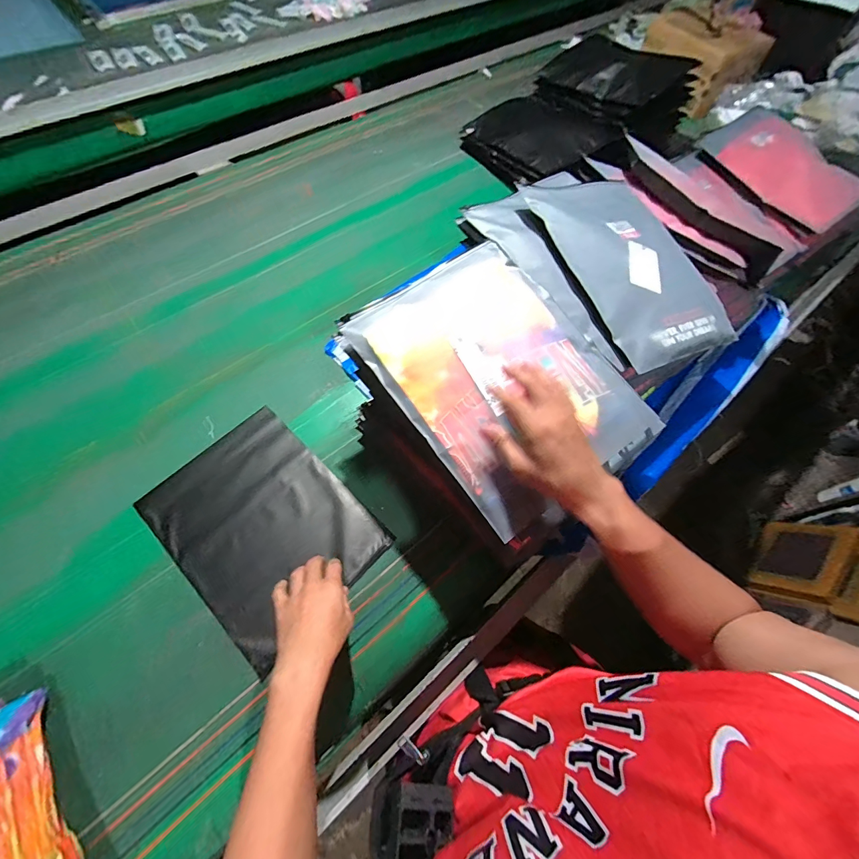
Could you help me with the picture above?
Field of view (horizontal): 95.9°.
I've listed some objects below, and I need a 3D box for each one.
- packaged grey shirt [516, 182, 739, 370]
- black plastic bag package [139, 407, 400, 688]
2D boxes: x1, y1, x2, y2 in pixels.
[{"bbox_3d":[0.306,-0.256,0.578,0.234,0.026,0.333,-18,73,-26],"label":"packaged grey shirt"},{"bbox_3d":[-0.266,0.144,0.619,0.342,0.026,0.252,42,69,16],"label":"black plastic bag package"}]

